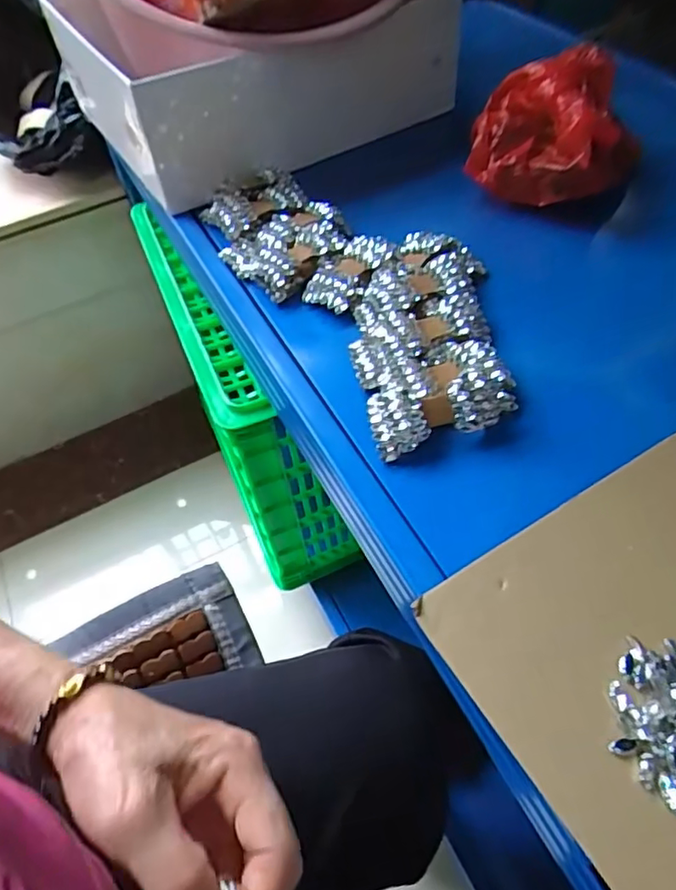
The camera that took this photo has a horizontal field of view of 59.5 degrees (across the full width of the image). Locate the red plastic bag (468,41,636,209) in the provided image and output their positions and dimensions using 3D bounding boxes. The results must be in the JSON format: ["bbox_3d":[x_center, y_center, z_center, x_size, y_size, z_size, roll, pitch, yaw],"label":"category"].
[{"bbox_3d":[0.202,-0.285,0.544,0.141,0.096,0.131,23,58,19],"label":"red plastic bag"}]

